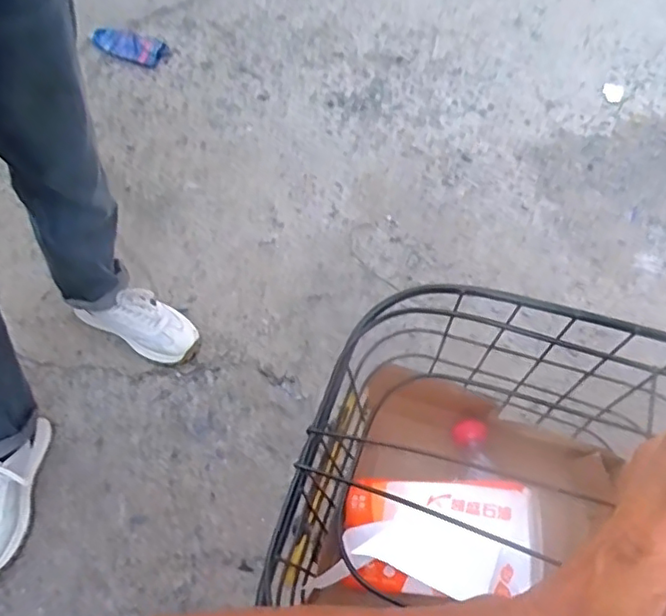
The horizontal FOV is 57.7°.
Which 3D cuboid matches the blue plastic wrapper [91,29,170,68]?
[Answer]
[{"bbox_3d":[-0.540,-0.706,1.618,0.186,0.031,0.110,13,61,-3],"label":"blue plastic wrapper"}]

